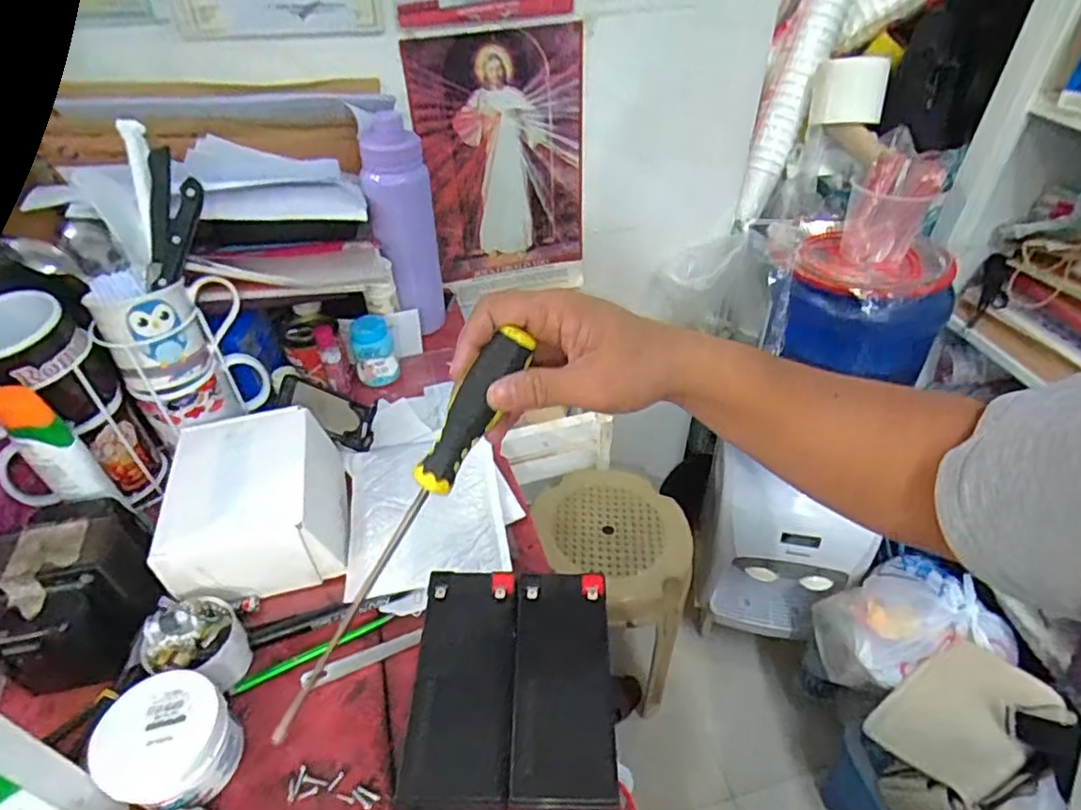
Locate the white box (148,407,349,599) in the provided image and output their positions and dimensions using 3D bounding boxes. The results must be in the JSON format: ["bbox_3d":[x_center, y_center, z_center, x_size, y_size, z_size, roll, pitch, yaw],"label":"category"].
[{"bbox_3d":[-0.255,0.087,0.566,0.139,0.081,0.164,-11,43,-11],"label":"white box"}]

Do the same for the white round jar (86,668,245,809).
[{"bbox_3d":[-0.255,0.235,0.431,0.073,0.060,0.075,0,42,0],"label":"white round jar"}]

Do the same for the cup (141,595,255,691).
[{"bbox_3d":[-0.262,0.184,0.477,0.067,0.068,0.063,0,42,0],"label":"cup"}]

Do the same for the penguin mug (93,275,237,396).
[{"bbox_3d":[-0.338,-0.069,0.578,0.114,0.084,0.071,-19,45,-19],"label":"penguin mug"}]

